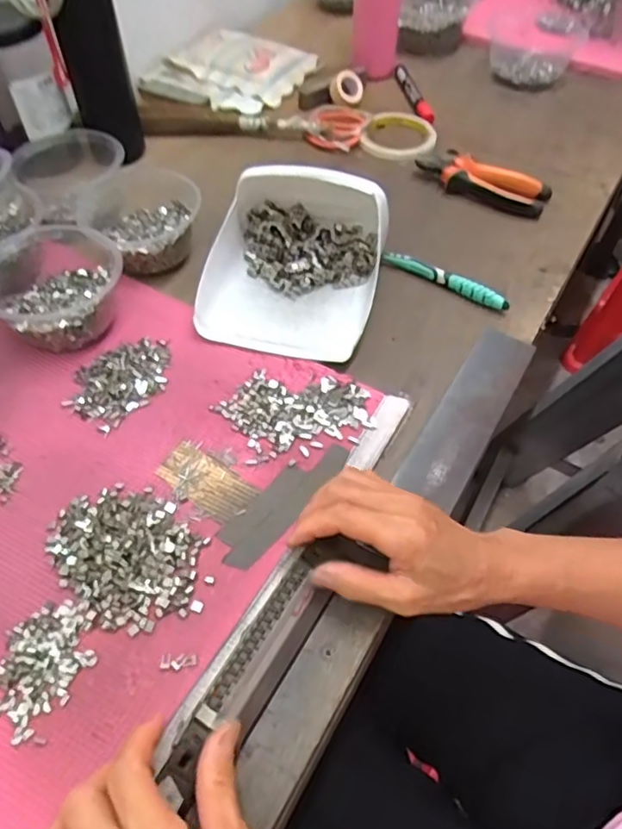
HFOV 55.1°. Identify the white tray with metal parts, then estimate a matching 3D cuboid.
[{"bbox_3d":[-0.016,-0.145,0.539,0.152,0.084,0.172,10,54,5],"label":"white tray with metal parts"}]

